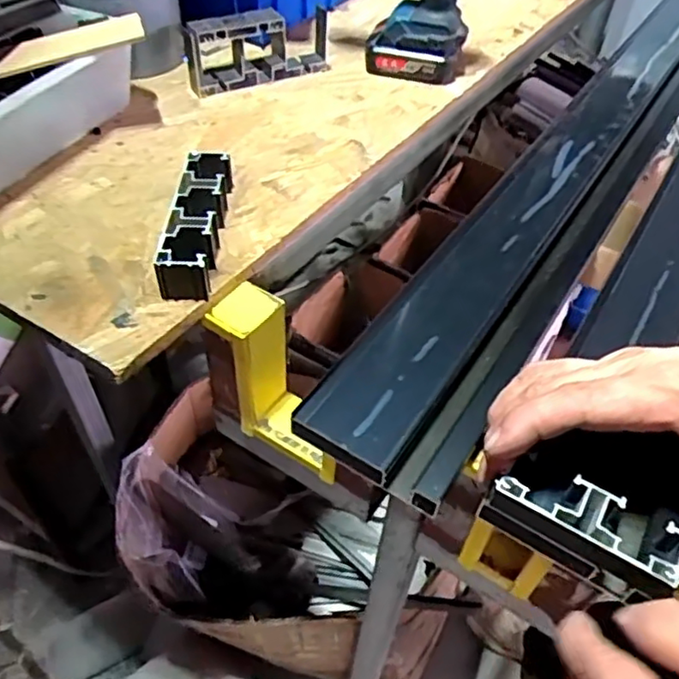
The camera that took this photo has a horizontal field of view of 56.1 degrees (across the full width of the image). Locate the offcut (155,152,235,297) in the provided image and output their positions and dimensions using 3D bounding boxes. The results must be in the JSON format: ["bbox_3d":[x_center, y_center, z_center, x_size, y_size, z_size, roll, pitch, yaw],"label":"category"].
[{"bbox_3d":[-0.101,-0.084,0.453,0.036,0.034,0.134,1,47,-4],"label":"offcut"}]

